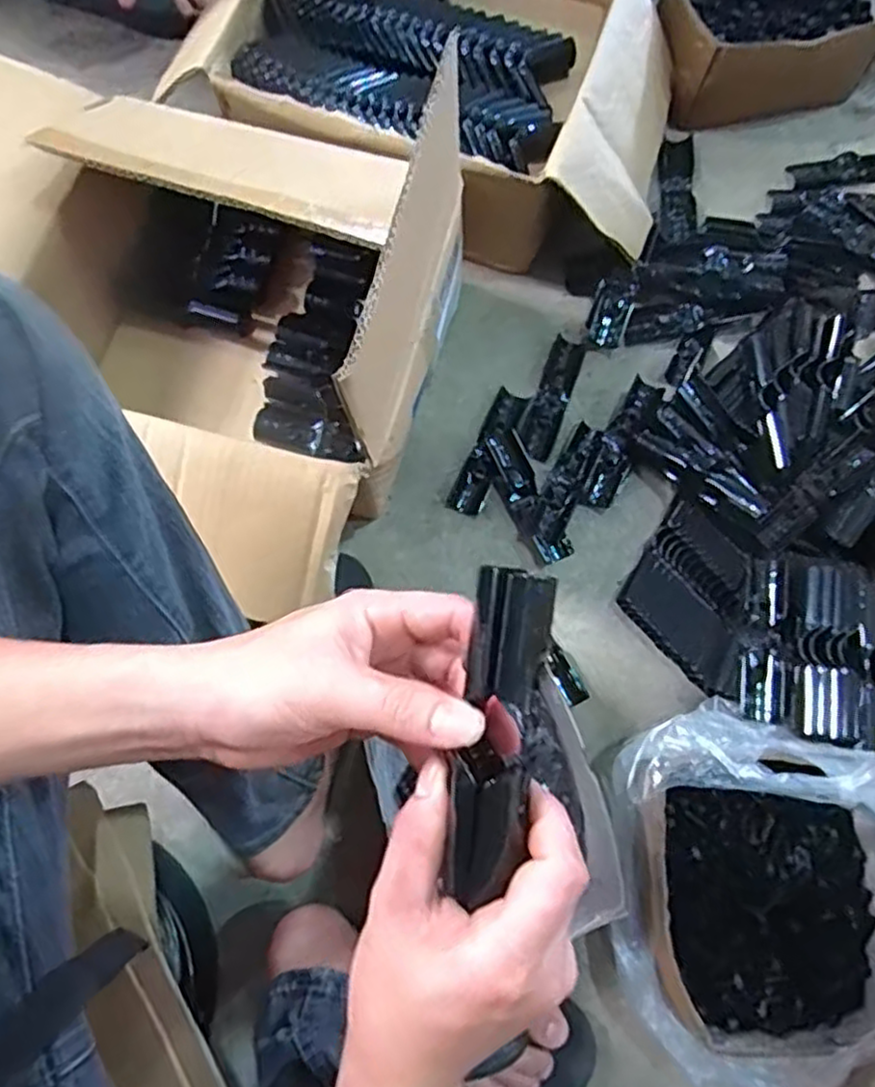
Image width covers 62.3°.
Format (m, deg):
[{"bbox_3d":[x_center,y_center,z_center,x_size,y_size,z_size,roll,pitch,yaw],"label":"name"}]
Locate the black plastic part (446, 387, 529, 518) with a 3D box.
[{"bbox_3d":[0.047,-0.085,0.683,0.032,0.017,0.124,24,76,6],"label":"black plastic part"}]

